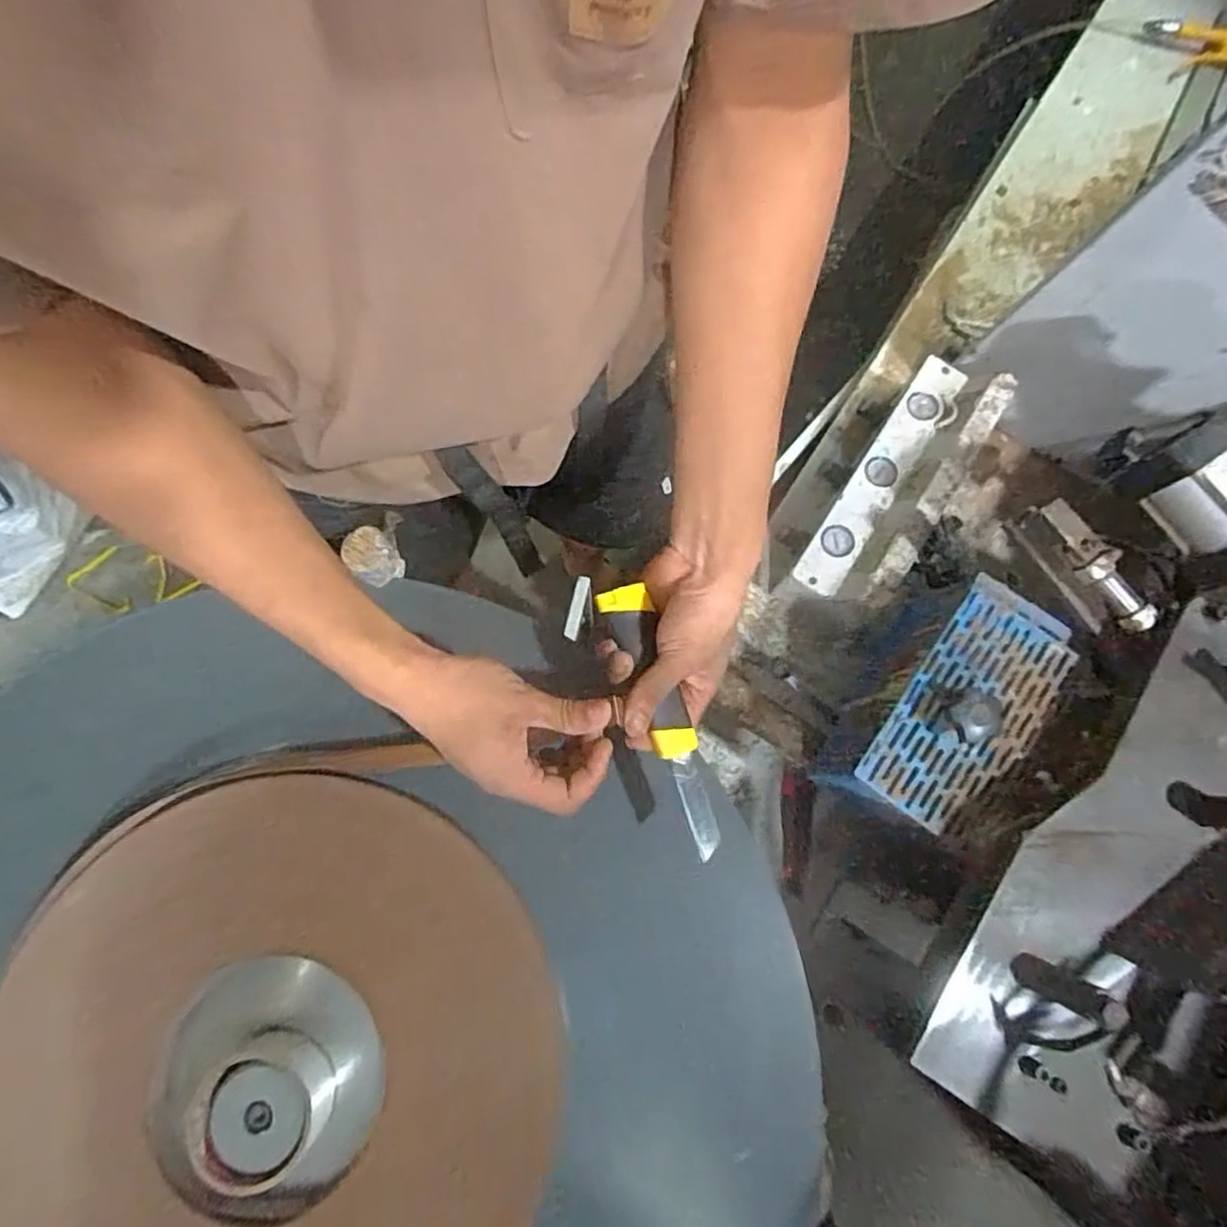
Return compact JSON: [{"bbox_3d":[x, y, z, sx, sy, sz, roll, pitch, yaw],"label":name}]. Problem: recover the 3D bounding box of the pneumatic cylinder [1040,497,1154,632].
[{"bbox_3d":[0.445,-0.047,0.609,0.030,0.028,0.134,-29,79,-7],"label":"pneumatic cylinder"}]

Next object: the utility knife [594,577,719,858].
[{"bbox_3d":[0.035,0.074,0.466,0.032,0.011,0.193,-19,86,-5],"label":"utility knife"}]

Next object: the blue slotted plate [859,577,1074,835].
[{"bbox_3d":[0.333,0.082,0.618,0.112,0.017,0.243,35,79,7],"label":"blue slotted plate"}]

